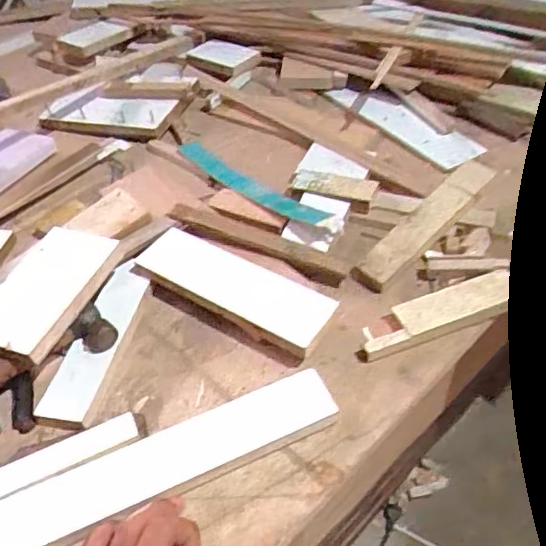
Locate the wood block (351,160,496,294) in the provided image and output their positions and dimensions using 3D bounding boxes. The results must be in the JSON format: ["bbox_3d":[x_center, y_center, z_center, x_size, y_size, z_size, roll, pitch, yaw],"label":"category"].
[{"bbox_3d":[0.168,-0.055,0.623,0.199,0.025,0.042,-42,52,-16],"label":"wood block"}]

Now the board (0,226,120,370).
[{"bbox_3d":[-0.221,0.015,0.549,0.089,0.015,0.150,15,54,18],"label":"board"}]

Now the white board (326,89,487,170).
[{"bbox_3d":[0.185,-0.216,0.803,0.065,0.013,0.245,-33,52,-16],"label":"white board"}]

